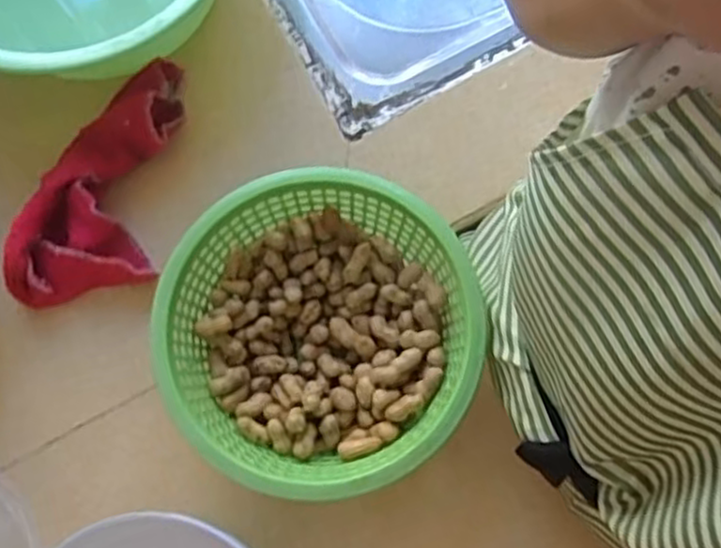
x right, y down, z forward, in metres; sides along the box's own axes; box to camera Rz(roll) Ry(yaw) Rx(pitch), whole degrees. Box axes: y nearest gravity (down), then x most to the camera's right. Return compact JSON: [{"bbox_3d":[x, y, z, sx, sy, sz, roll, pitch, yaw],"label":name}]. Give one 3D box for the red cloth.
[{"bbox_3d":[-0.193,-0.072,0.532,0.094,0.031,0.194,6,76,3],"label":"red cloth"}]

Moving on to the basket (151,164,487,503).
[{"bbox_3d":[-0.024,0.042,0.484,0.189,0.088,0.197,0,76,2],"label":"basket"}]

